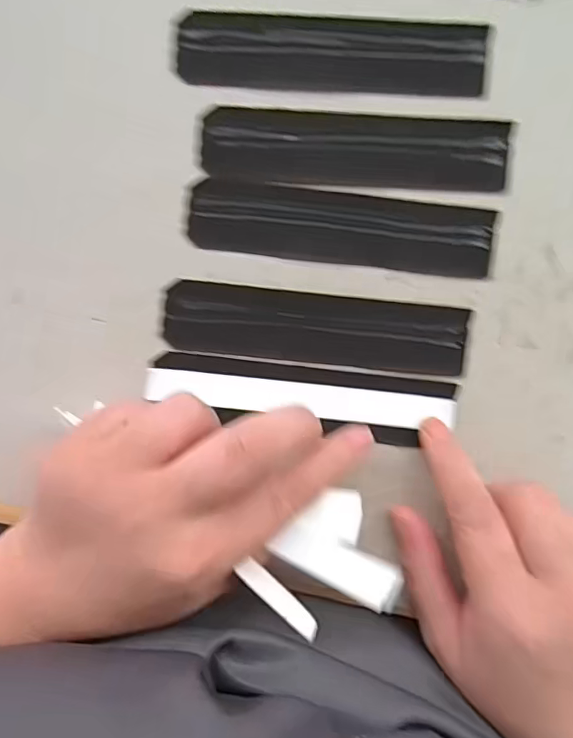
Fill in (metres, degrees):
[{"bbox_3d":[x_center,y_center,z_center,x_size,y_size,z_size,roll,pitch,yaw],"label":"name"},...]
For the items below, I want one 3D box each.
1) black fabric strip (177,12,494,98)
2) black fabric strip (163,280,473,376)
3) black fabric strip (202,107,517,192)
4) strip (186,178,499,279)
[{"bbox_3d":[0.021,-0.144,0.242,0.137,0.007,0.034,2,89,-1],"label":"black fabric strip"},{"bbox_3d":[0.014,-0.018,0.243,0.136,0.004,0.031,6,93,1],"label":"black fabric strip"},{"bbox_3d":[0.031,-0.100,0.244,0.139,0.005,0.031,3,92,1],"label":"black fabric strip"},{"bbox_3d":[0.025,-0.065,0.246,0.136,0.007,0.034,6,81,0],"label":"strip"}]

